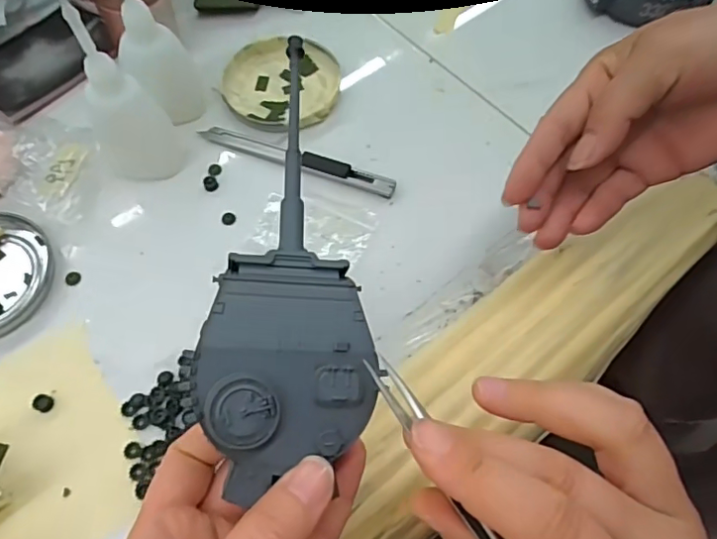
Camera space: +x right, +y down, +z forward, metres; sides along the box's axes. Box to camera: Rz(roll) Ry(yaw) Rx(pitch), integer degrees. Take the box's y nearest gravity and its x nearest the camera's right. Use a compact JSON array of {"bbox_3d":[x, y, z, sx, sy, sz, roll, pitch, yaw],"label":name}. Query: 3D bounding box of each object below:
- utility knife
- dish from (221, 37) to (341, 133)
[{"bbox_3d":[-0.039,-0.070,0.347,0.130,0.009,0.014,19,65,9],"label":"utility knife"},{"bbox_3d":[-0.052,-0.128,0.380,0.077,0.010,0.080,0,63,0],"label":"dish"}]

